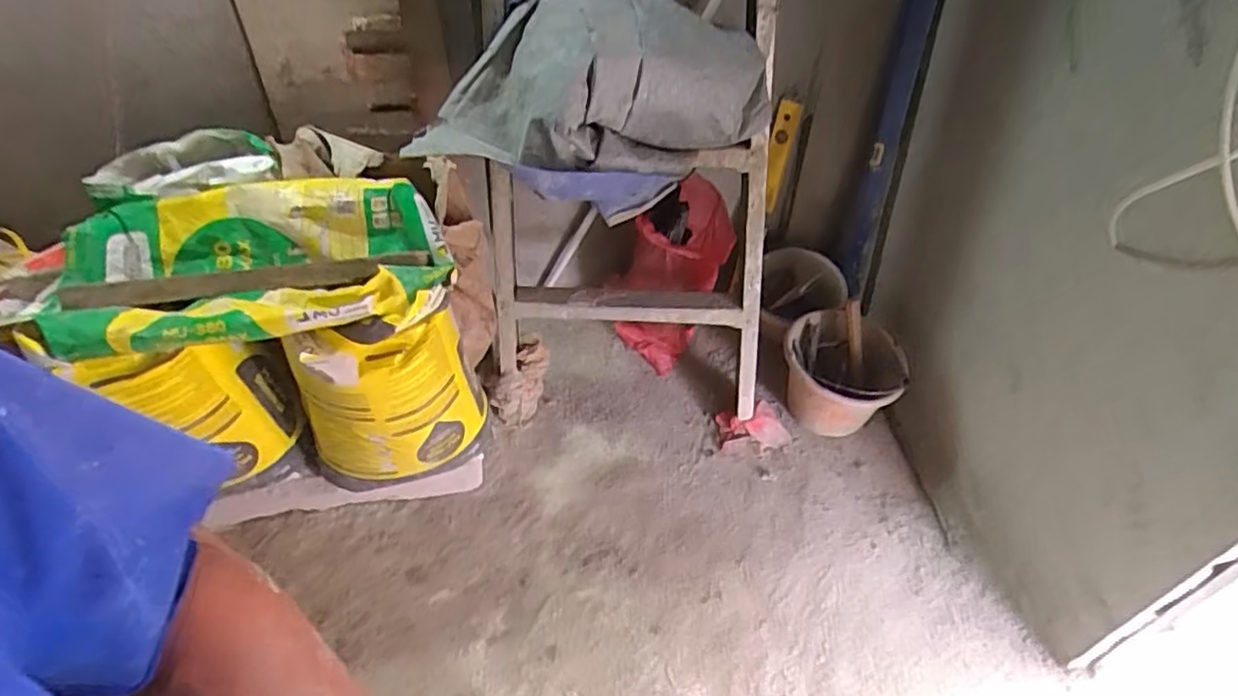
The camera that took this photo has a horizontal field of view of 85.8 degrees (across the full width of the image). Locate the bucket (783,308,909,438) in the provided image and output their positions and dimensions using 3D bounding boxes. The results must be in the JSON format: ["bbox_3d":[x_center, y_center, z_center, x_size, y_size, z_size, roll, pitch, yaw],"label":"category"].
[{"bbox_3d":[0.519,0.051,1.578,0.253,0.190,0.259,0,47,0],"label":"bucket"}]

